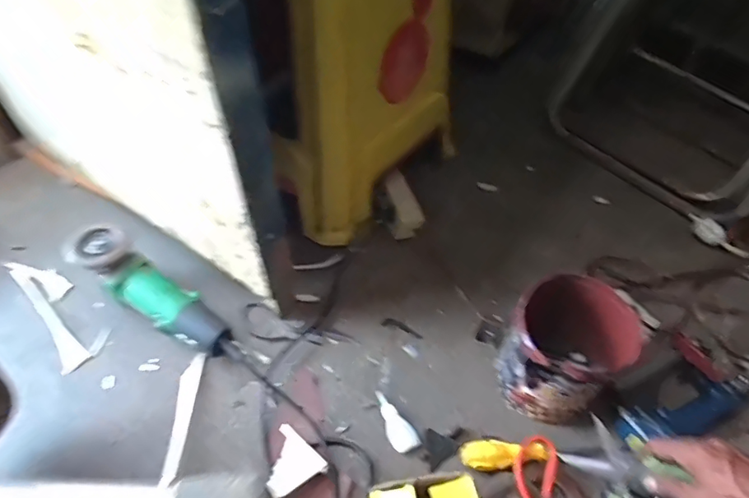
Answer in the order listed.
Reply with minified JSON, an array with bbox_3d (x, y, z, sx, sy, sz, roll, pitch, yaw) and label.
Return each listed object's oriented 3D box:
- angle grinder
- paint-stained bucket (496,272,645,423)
[{"bbox_3d":[-0.311,0.066,0.712,0.261,0.088,0.072,28,53,18],"label":"angle grinder"},{"bbox_3d":[0.240,0.136,0.658,0.151,0.156,0.132,-30,59,-24],"label":"paint-stained bucket"}]

